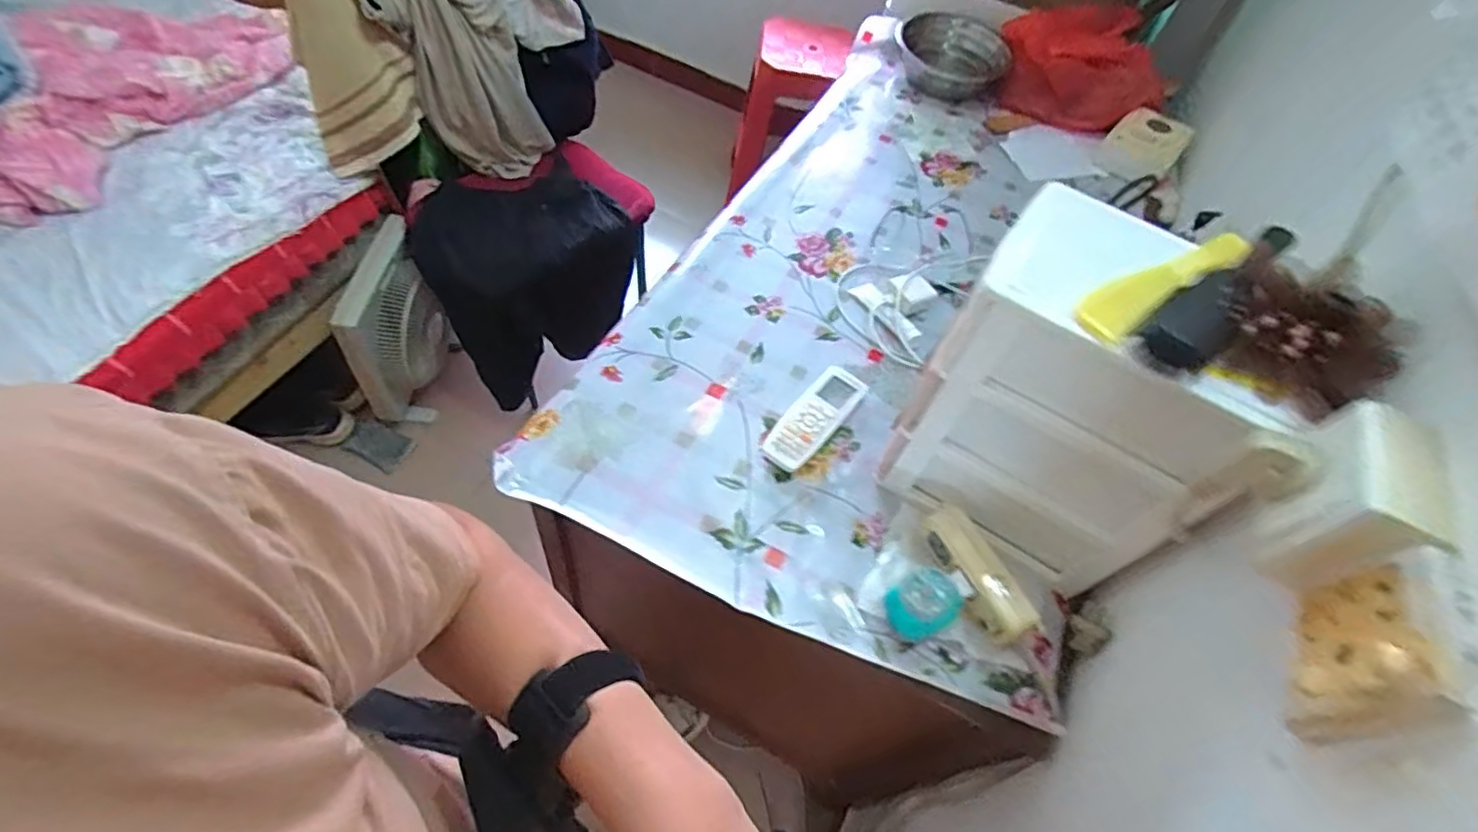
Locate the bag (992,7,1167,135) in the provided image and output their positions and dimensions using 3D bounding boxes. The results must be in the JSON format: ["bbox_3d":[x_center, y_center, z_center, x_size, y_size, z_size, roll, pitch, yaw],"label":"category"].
[{"bbox_3d":[0.621,-0.628,1.191,0.284,0.158,0.142,22,54,14],"label":"bag"}]

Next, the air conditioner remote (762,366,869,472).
[{"bbox_3d":[0.091,0.000,0.762,0.054,0.022,0.163,31,57,20],"label":"air conditioner remote"}]

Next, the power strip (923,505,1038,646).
[{"bbox_3d":[0.233,0.158,0.653,0.040,0.050,0.130,-17,55,-15],"label":"power strip"}]

